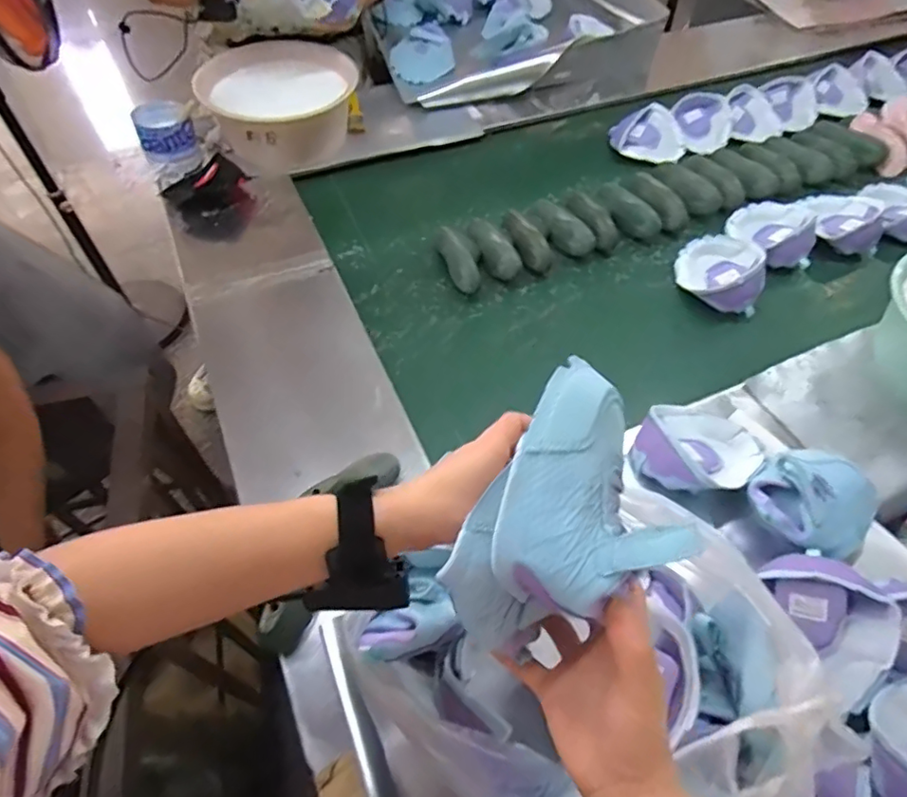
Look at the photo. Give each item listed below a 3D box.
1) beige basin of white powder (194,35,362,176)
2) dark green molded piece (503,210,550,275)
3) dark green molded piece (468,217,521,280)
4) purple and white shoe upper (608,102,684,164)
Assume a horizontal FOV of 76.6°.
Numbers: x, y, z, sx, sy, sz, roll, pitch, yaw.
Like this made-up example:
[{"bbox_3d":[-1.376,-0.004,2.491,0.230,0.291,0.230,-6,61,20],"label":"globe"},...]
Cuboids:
[{"bbox_3d":[-0.347,-0.600,1.167,0.298,0.133,0.283,0,55,0],"label":"beige basin of white powder"},{"bbox_3d":[0.129,-0.293,1.043,0.059,0.047,0.154,-23,70,-15],"label":"dark green molded piece"},{"bbox_3d":[0.073,-0.266,1.021,0.058,0.055,0.139,-19,57,-13],"label":"dark green molded piece"},{"bbox_3d":[0.422,-0.574,1.245,0.157,0.050,0.146,14,56,10],"label":"purple and white shoe upper"}]

